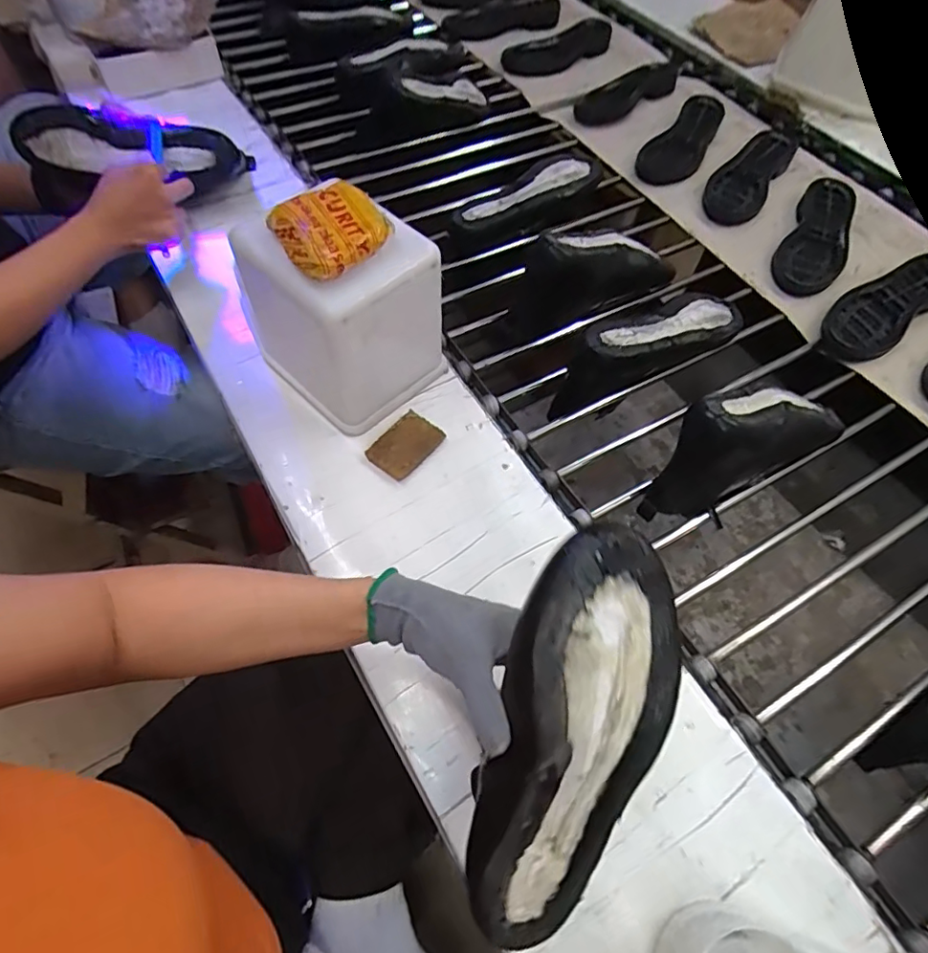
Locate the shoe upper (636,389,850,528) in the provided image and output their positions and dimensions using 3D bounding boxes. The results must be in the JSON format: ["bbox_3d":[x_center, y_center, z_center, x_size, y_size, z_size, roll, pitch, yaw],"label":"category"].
[{"bbox_3d":[0.296,-0.036,0.580,0.241,0.106,0.095,-31,66,-20],"label":"shoe upper"}]

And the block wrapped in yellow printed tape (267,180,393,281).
[{"bbox_3d":[-0.109,-0.207,0.461,0.083,0.023,0.083,-34,67,-21],"label":"block wrapped in yellow printed tape"}]

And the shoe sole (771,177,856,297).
[{"bbox_3d":[0.521,-0.355,0.810,0.086,0.031,0.235,28,62,13],"label":"shoe sole"}]

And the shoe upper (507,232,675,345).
[{"bbox_3d":[0.161,-0.263,0.701,0.249,0.107,0.072,-24,64,-16],"label":"shoe upper"}]

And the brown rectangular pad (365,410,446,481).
[{"bbox_3d":[-0.059,-0.031,0.561,0.049,0.016,0.071,35,64,17],"label":"brown rectangular pad"}]

